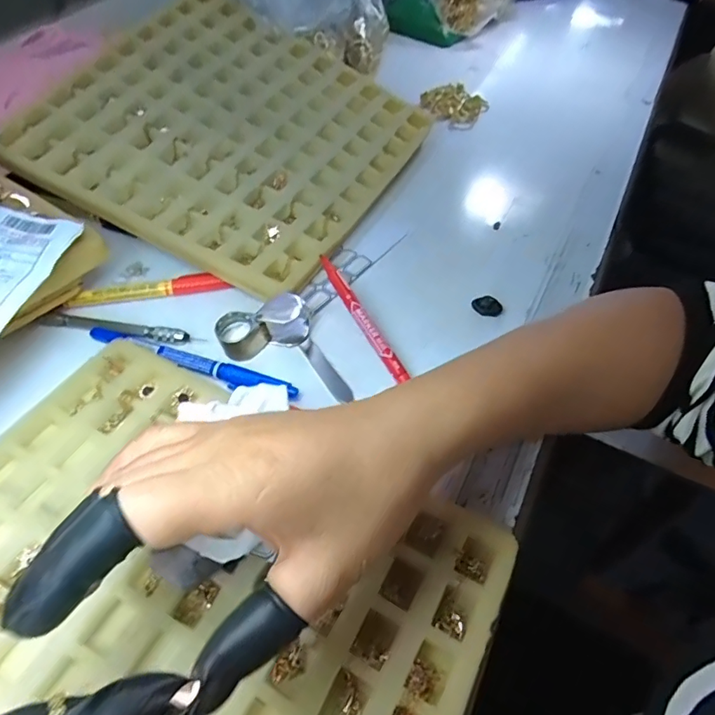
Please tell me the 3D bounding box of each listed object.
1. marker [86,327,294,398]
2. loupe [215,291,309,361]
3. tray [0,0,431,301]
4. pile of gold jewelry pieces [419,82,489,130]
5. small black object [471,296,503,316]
[{"bbox_3d":[-0.103,0.003,0.308,0.140,0.007,0.013,16,47,10],"label":"marker"},{"bbox_3d":[-0.056,-0.021,0.314,0.060,0.026,0.024,-23,55,-19],"label":"loupe"},{"bbox_3d":[-0.099,-0.189,0.411,0.252,0.018,0.261,29,61,3],"label":"tray"},{"bbox_3d":[0.104,-0.266,0.530,0.052,0.020,0.069,-29,57,-23],"label":"pile of gold jewelry pieces"},{"bbox_3d":[0.089,-0.035,0.343,0.020,0.009,0.012,9,51,5],"label":"small black object"}]

